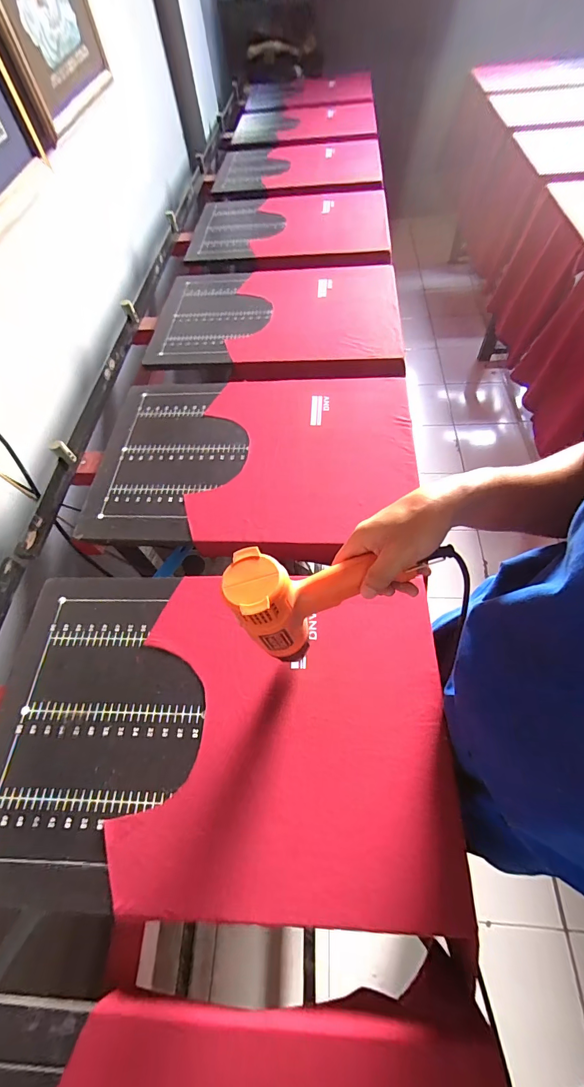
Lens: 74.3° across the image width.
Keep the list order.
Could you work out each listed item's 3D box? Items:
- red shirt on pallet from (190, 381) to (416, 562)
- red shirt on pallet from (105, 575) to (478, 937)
[{"bbox_3d":[0.027,-0.174,0.722,0.387,0.017,0.417,1,60,5],"label":"red shirt on pallet"},{"bbox_3d":[-0.002,0.229,0.488,0.385,0.018,0.368,0,59,5],"label":"red shirt on pallet"}]

